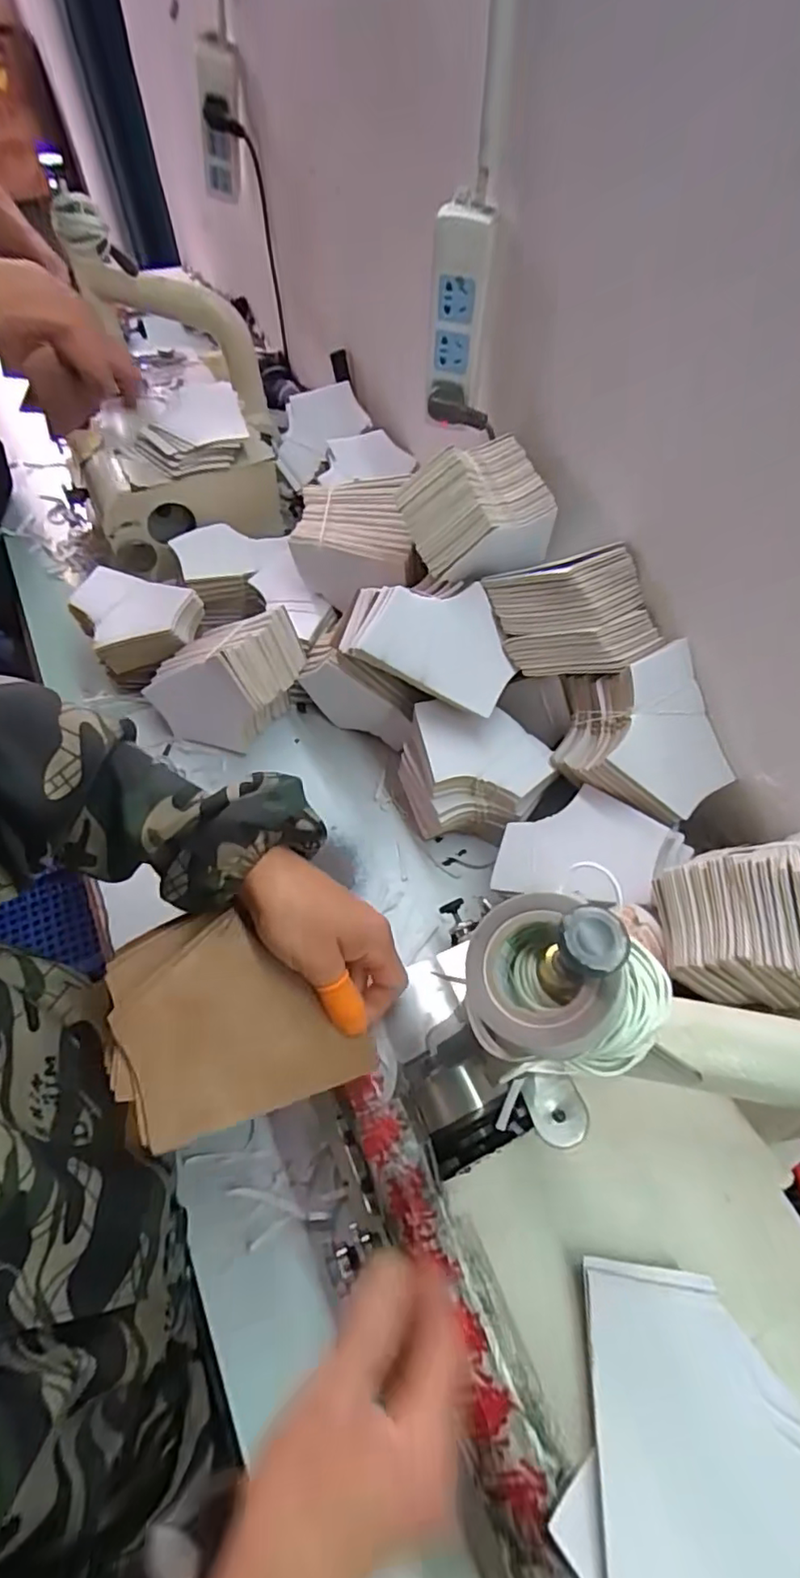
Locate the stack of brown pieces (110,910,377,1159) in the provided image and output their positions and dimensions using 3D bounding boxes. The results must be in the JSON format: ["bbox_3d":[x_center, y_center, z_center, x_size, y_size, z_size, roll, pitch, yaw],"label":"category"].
[{"bbox_3d":[-0.093,0.127,0.345,0.132,0.016,0.111,-8,73,-26],"label":"stack of brown pieces"}]

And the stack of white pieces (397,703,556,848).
[{"bbox_3d":[0.070,-0.007,0.597,0.136,0.107,0.103,3,58,2],"label":"stack of white pieces"}]

